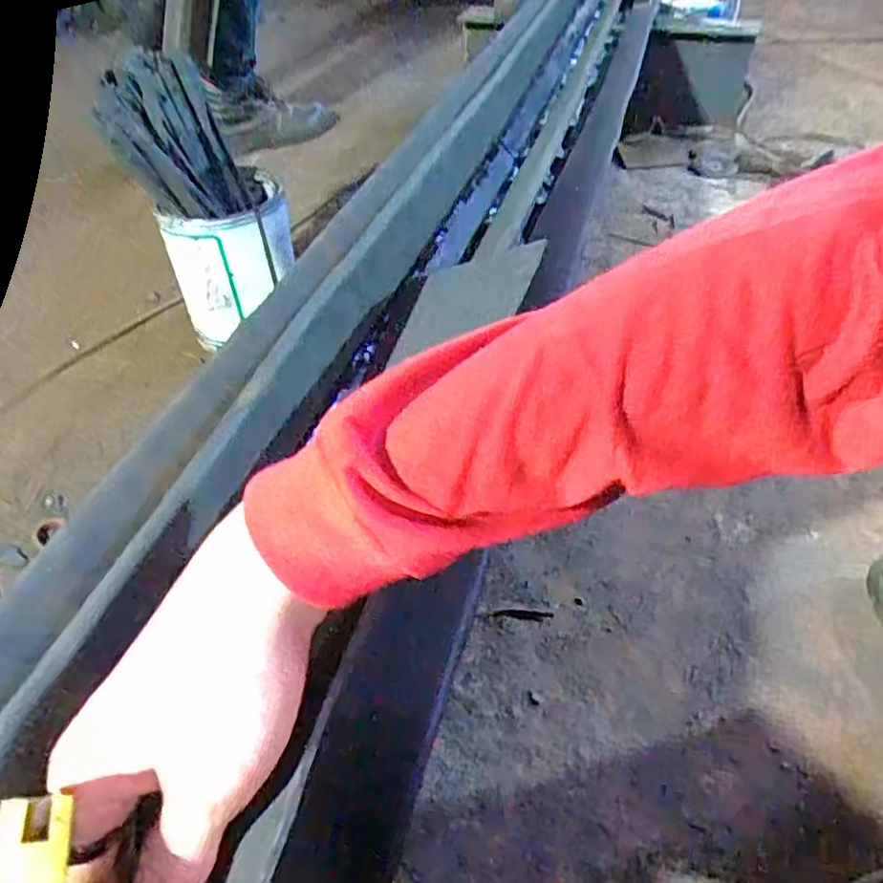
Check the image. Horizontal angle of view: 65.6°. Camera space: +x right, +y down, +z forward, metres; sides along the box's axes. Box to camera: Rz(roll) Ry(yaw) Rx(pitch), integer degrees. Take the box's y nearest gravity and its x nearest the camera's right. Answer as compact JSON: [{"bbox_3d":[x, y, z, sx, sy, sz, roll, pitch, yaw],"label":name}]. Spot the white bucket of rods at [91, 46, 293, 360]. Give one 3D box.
[{"bbox_3d":[-0.283,-0.285,0.851,0.168,0.282,0.140,-12,45,-12],"label":"white bucket of rods"}]

